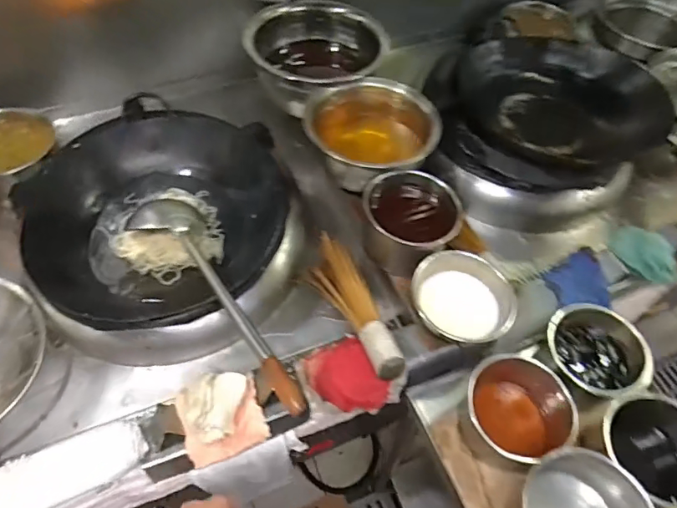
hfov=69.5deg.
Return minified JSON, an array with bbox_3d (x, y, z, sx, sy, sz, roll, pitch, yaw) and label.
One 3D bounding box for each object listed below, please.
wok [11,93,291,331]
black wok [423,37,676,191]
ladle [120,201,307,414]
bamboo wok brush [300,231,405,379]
[{"bbox_3d":[-0.315,-0.077,0.886,0.406,0.133,0.458,15,56,8],"label":"wok"},{"bbox_3d":[0.448,-0.371,1.115,0.470,0.176,0.487,7,55,2],"label":"black wok"},{"bbox_3d":[-0.208,0.069,0.763,0.117,0.103,0.483,-24,59,-18],"label":"ladle"},{"bbox_3d":[0.034,0.089,0.867,0.096,0.115,0.303,-25,60,-19],"label":"bamboo wok brush"}]

